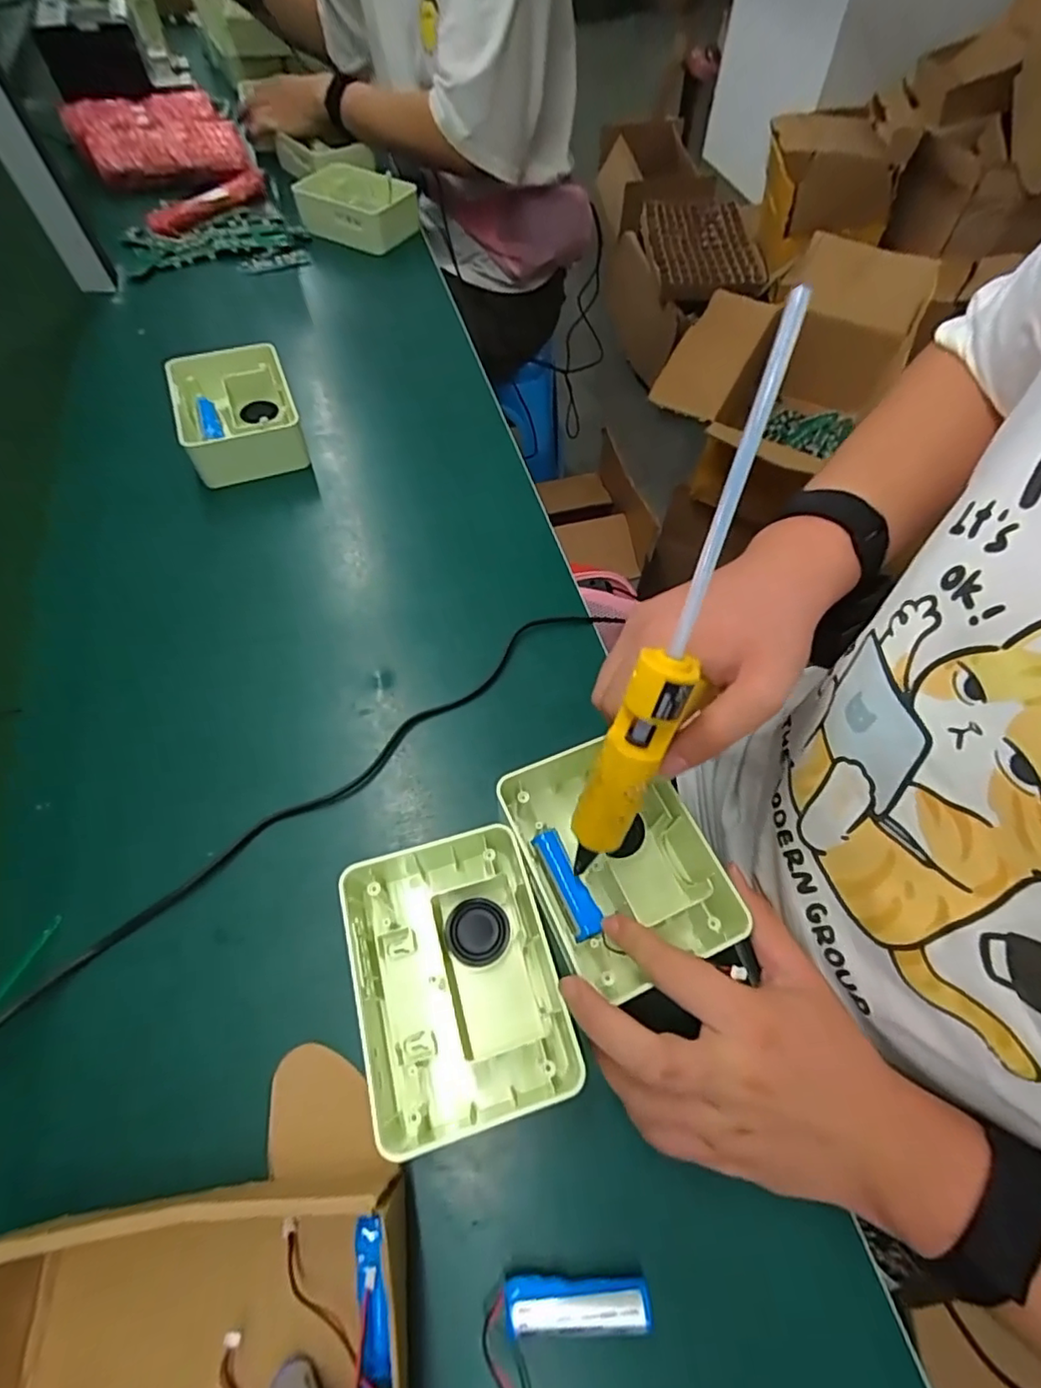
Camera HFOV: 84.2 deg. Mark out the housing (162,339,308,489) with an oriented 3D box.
[{"bbox_3d":[-0.279,-0.278,0.571,0.107,0.056,0.146,-19,62,-10],"label":"housing"}]

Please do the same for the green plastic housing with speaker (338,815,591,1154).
[{"bbox_3d":[-0.037,0.156,0.327,0.106,0.046,0.145,-16,62,-8],"label":"green plastic housing with speaker"}]

